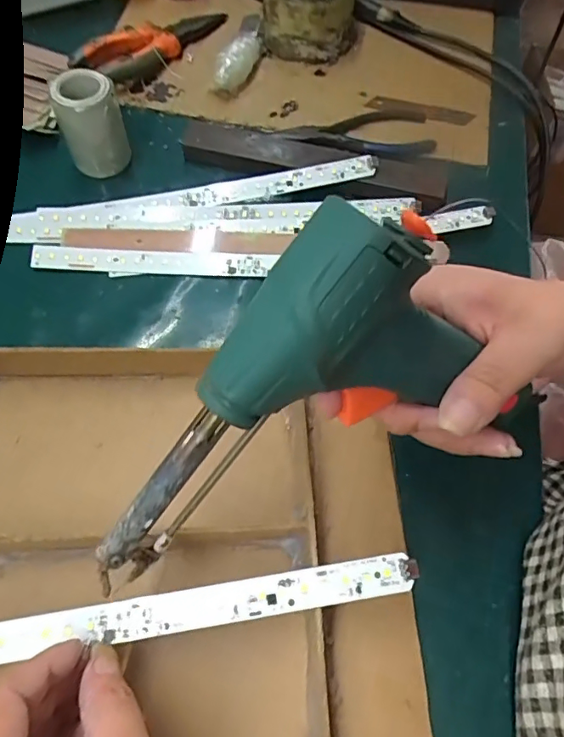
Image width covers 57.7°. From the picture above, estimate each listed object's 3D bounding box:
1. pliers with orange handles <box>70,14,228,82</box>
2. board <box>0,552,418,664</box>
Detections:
[{"bbox_3d":[-0.116,-0.302,0.473,0.152,0.018,0.072,-27,67,-14],"label":"pliers with orange handles"},{"bbox_3d":[-0.079,0.117,0.235,0.284,0.007,0.016,-8,64,-5],"label":"board"}]

